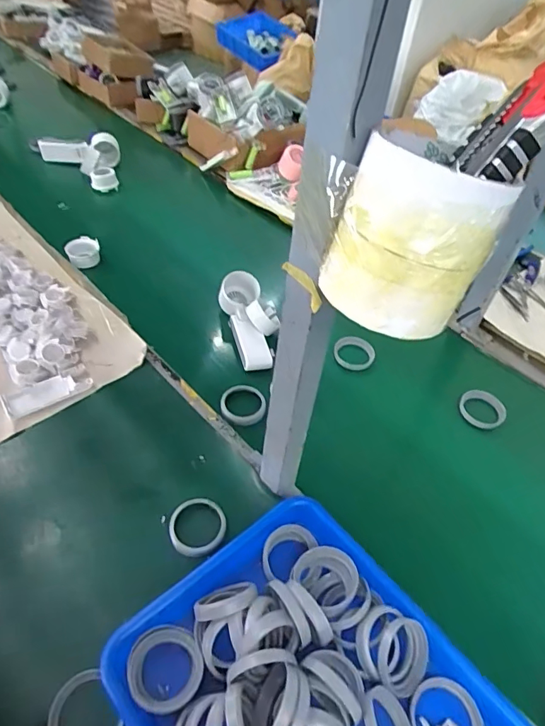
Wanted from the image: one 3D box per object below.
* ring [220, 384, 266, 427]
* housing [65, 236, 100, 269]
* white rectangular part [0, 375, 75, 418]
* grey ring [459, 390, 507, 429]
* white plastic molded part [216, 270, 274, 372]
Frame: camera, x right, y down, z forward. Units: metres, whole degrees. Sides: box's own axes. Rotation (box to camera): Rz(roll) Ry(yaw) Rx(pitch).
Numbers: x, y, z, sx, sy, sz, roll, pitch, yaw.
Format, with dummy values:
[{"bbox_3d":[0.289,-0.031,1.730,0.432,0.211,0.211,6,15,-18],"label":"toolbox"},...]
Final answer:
[{"bbox_3d":[-0.040,0.054,0.641,0.058,0.018,0.062,2,46,-2],"label":"ring"},{"bbox_3d":[-0.339,-0.201,0.854,0.056,0.035,0.055,2,46,-2],"label":"housing"},{"bbox_3d":[-0.302,0.043,0.620,0.085,0.012,0.038,-24,52,-24],"label":"white rectangular part"},{"bbox_3d":[0.296,0.065,0.670,0.062,0.013,0.061,2,46,-2],"label":"grey ring"},{"bbox_3d":[-0.040,-0.066,0.723,0.060,0.052,0.170,-8,47,-11],"label":"white plastic molded part"}]

